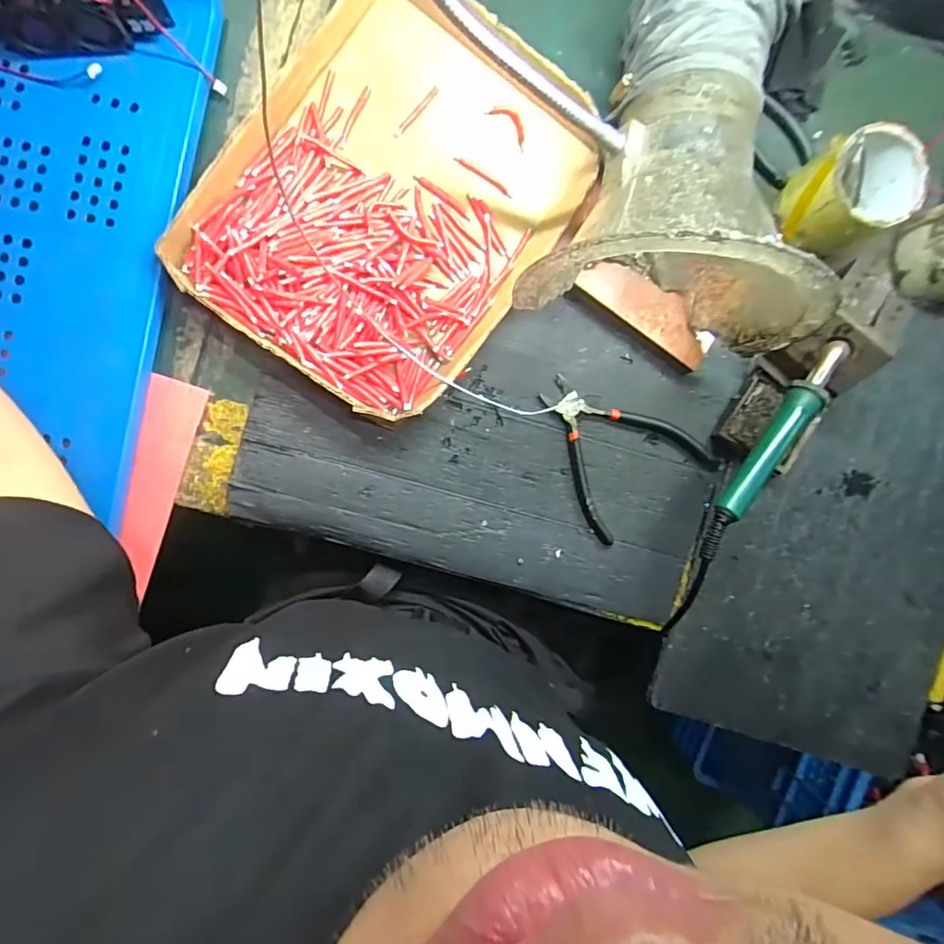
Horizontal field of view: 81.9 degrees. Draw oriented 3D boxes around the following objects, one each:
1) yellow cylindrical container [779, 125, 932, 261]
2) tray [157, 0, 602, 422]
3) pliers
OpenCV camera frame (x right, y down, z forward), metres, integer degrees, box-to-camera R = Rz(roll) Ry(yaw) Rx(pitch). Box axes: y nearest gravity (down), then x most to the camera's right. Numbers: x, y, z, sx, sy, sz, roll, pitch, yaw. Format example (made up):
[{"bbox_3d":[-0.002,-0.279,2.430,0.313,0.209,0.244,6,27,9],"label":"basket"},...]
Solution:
[{"bbox_3d":[0.327,-0.240,0.467,0.088,0.061,0.083,0,91,-5],"label":"yellow cylindrical container"},{"bbox_3d":[-0.063,-0.224,0.448,0.243,0.038,0.315,36,88,-5],"label":"tray"},{"bbox_3d":[0.129,-0.029,0.481,0.126,0.013,0.145,-36,94,-3],"label":"pliers"}]

